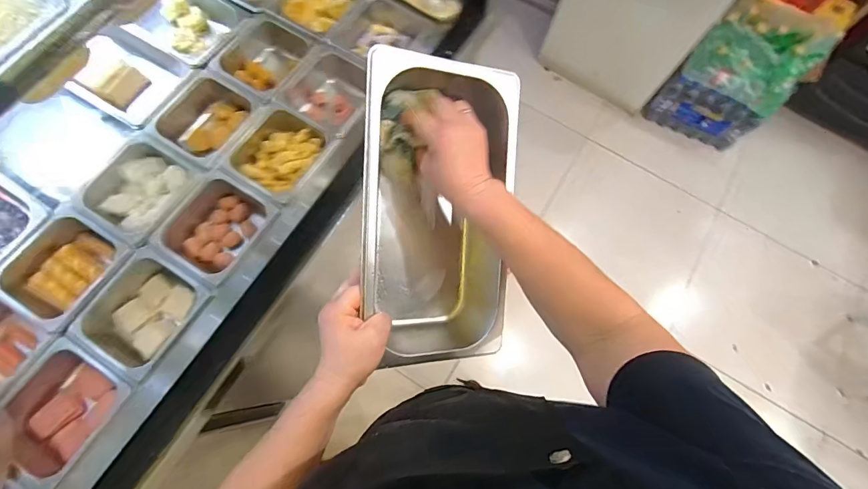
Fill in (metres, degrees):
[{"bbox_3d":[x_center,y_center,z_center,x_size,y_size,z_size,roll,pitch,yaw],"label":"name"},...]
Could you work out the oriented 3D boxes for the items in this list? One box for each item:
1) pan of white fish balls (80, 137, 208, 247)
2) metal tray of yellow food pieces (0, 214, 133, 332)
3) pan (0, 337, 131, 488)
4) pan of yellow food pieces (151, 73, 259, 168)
[{"bbox_3d":[-0.531,-0.095,0.740,0.143,0.063,0.170,30,74,7],"label":"pan of white fish balls"},{"bbox_3d":[-0.628,0.051,0.701,0.168,0.070,0.182,28,74,6],"label":"metal tray of yellow food pieces"},{"bbox_3d":[-0.574,0.263,0.645,0.162,0.096,0.177,35,74,8],"label":"pan"},{"bbox_3d":[-0.438,-0.235,0.801,0.168,0.084,0.170,33,74,8],"label":"pan of yellow food pieces"}]

